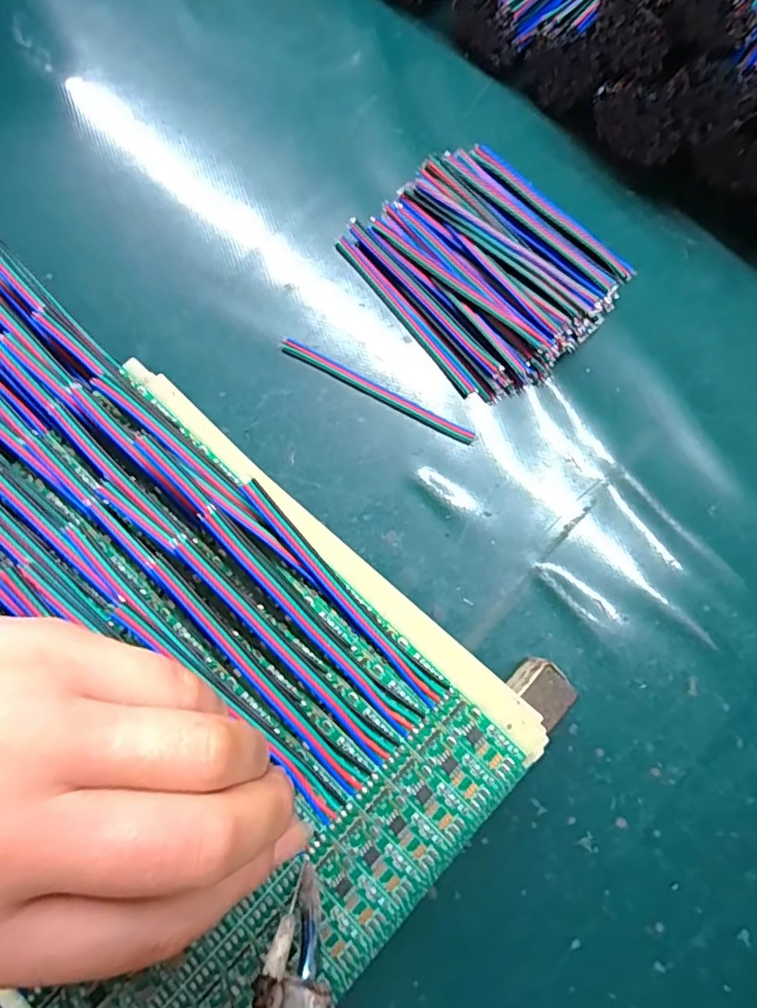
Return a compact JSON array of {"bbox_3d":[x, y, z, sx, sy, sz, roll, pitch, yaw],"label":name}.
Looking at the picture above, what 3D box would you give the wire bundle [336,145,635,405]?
[{"bbox_3d":[0.053,-0.109,0.262,0.098,0.020,0.105,-36,81,-6],"label":"wire bundle"}]

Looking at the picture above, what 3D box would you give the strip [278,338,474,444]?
[{"bbox_3d":[-0.001,-0.051,0.259,0.094,0.004,0.008,28,81,5],"label":"strip"}]

